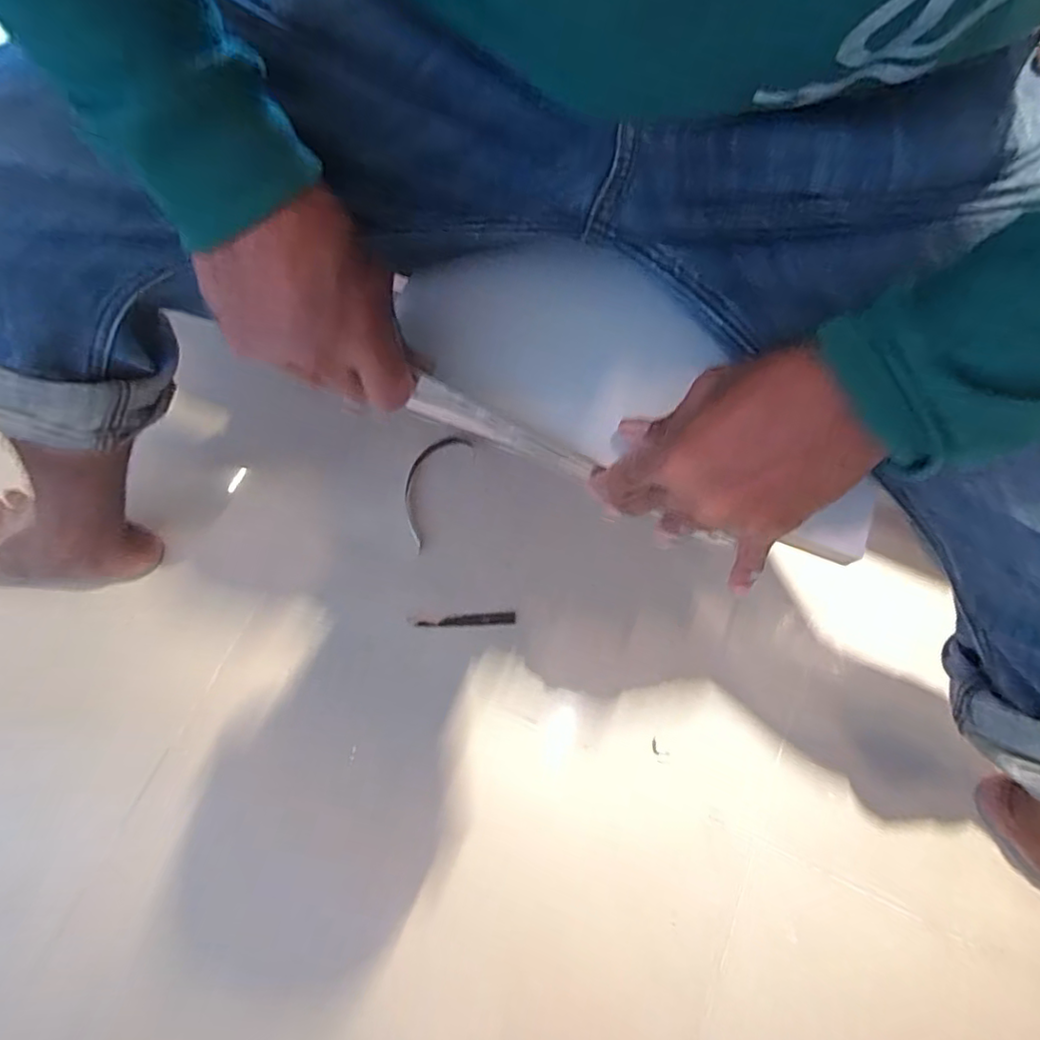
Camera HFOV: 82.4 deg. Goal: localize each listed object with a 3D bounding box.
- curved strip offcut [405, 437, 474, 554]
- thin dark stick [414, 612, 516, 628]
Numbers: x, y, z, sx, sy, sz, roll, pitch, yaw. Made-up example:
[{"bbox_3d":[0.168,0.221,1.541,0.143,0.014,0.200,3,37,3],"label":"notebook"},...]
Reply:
[{"bbox_3d":[-0.113,-0.040,0.724,0.058,0.005,0.148,23,76,13],"label":"curved strip offcut"},{"bbox_3d":[-0.061,0.114,0.676,0.110,0.006,0.013,-3,69,-2],"label":"thin dark stick"}]

